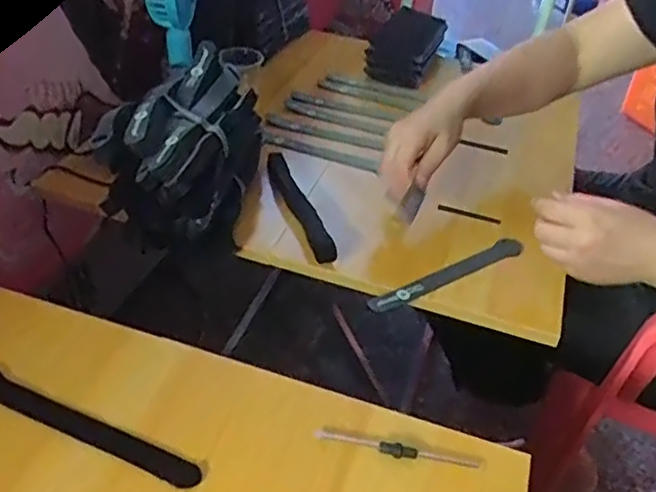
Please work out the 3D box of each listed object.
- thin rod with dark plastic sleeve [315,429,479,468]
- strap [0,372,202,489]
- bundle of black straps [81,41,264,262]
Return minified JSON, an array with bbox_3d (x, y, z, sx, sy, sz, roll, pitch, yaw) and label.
[{"bbox_3d":[0.048,0.141,0.435,0.114,0.008,0.012,12,41,7],"label":"thin rod with dark plastic sleeve"},{"bbox_3d":[-0.177,0.124,0.435,0.195,0.004,0.023,20,43,15],"label":"strap"},{"bbox_3d":[-0.153,-0.099,0.658,0.135,0.128,0.199,7,41,1],"label":"bundle of black straps"}]

